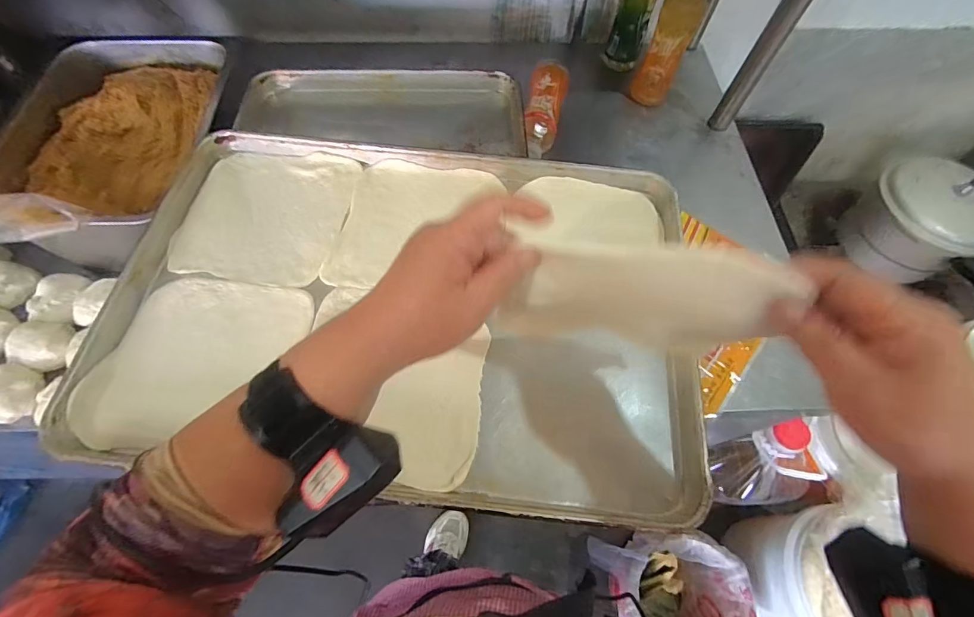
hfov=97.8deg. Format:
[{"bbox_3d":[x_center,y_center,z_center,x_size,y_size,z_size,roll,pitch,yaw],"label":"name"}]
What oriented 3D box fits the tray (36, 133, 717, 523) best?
[{"bbox_3d":[-0.085,-0.011,0.469,0.594,0.042,0.397,6,64,2],"label":"tray"}]

